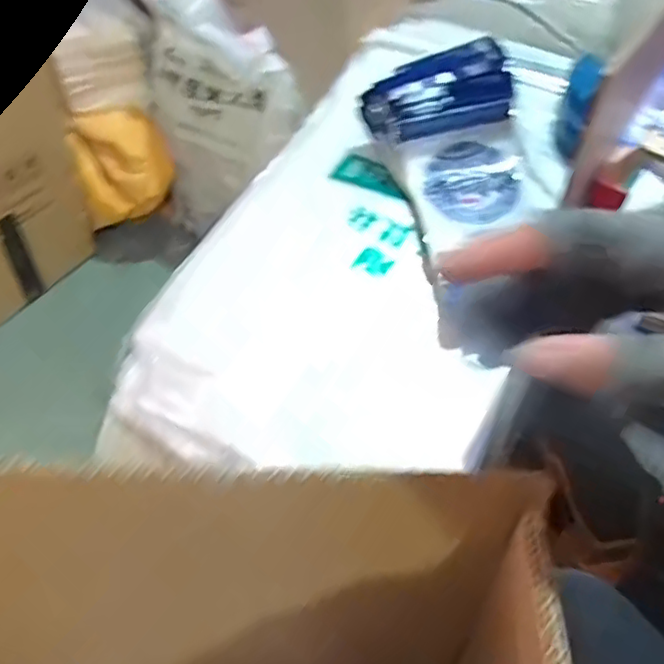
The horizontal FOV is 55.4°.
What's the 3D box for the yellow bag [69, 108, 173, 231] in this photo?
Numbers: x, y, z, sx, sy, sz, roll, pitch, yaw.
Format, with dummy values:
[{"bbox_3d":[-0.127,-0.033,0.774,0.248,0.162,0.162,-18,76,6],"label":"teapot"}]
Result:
[{"bbox_3d":[-0.429,-0.342,1.315,0.191,0.184,0.125,-12,47,-15],"label":"yellow bag"}]

